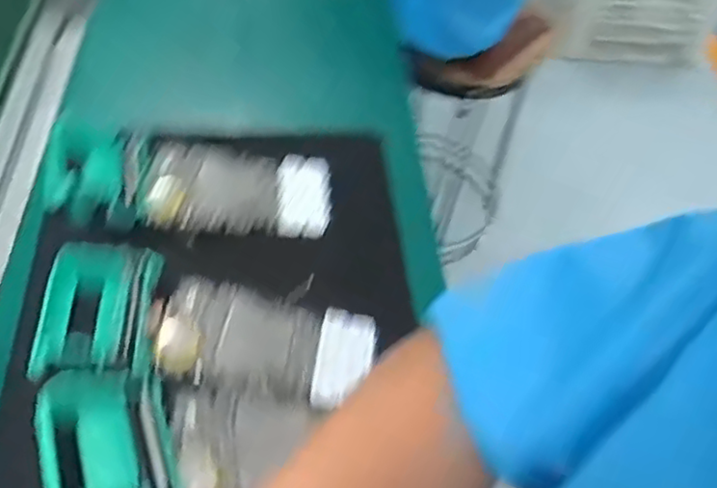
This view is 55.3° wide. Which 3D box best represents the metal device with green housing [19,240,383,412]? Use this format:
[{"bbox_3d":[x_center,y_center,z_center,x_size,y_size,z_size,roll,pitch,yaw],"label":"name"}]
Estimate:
[{"bbox_3d":[-0.087,0.056,0.411,0.194,0.039,0.080,13,46,-10],"label":"metal device with green housing"}]

